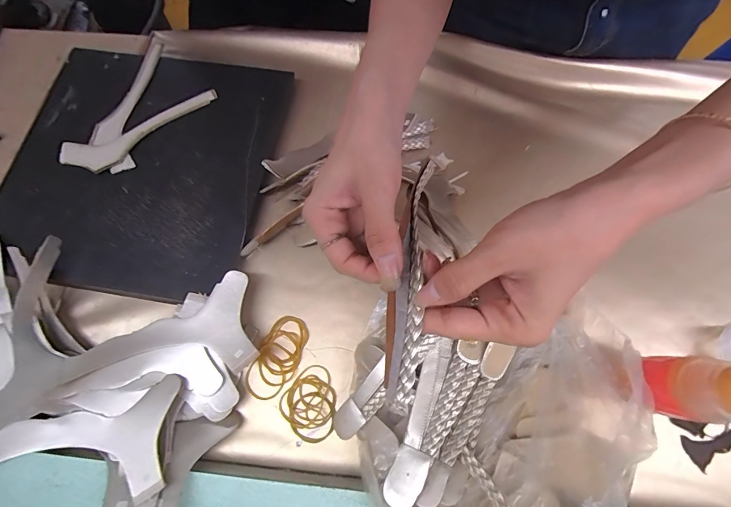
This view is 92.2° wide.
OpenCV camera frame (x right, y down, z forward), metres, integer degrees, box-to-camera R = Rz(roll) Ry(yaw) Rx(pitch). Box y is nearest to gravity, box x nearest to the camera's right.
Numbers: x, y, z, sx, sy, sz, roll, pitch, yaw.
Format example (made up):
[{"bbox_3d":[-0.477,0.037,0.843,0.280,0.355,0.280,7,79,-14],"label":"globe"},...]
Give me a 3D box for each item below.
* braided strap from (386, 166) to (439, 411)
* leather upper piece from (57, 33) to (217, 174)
[{"bbox_3d":[0.029,0.005,0.229,0.019,0.012,0.175,8,60,4],"label":"braided strap"},{"bbox_3d":[-0.266,-0.182,0.436,0.132,0.009,0.202,17,72,6],"label":"leather upper piece"}]

